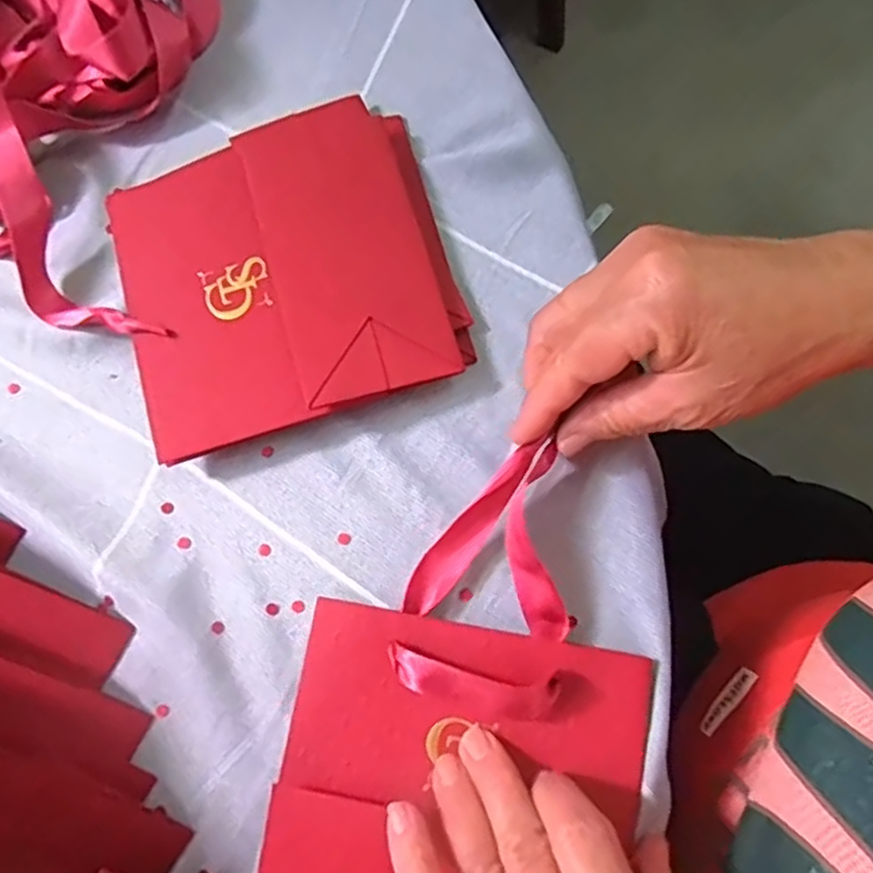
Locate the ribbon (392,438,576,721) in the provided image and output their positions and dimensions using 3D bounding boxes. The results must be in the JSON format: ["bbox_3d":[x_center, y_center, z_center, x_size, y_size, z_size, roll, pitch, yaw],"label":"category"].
[{"bbox_3d":[0.024,0.055,0.271,0.064,0.020,0.104,13,75,5],"label":"ribbon"}]

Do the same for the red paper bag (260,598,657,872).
[{"bbox_3d":[0.007,0.142,0.256,0.137,0.016,0.135,10,75,5],"label":"red paper bag"}]

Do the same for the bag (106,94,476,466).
[{"bbox_3d":[-0.069,-0.078,0.314,0.146,0.027,0.150,-17,76,2],"label":"bag"}]

